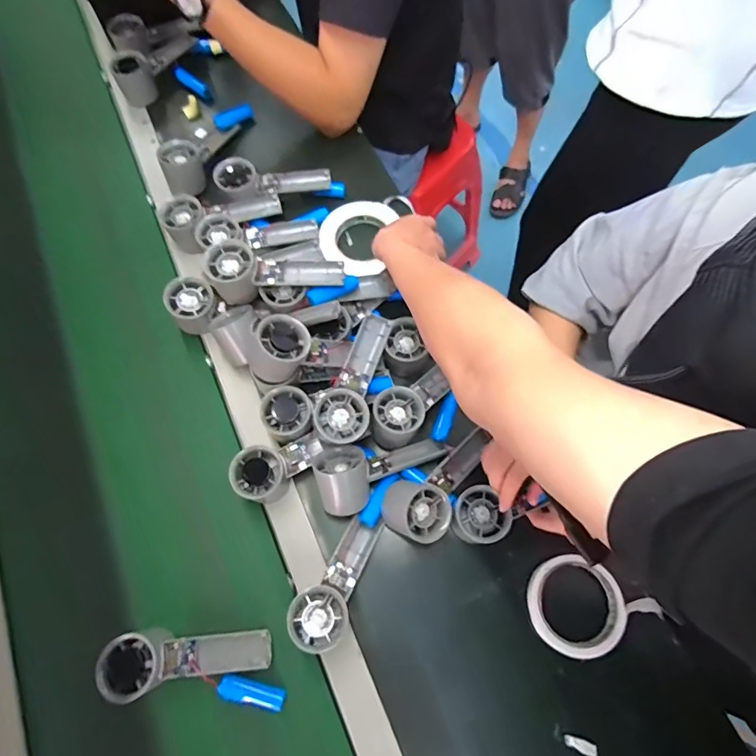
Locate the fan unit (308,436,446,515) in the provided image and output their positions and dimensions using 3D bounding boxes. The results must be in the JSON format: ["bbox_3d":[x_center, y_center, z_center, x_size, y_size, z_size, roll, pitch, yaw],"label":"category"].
[{"bbox_3d":[-0.040,0.113,0.523,0.061,0.052,0.068,-23,105,-18],"label":"fan unit"}]

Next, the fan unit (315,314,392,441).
[{"bbox_3d":[-0.026,-0.004,0.517,0.052,0.043,0.158,14,73,6],"label":"fan unit"}]

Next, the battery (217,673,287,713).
[{"bbox_3d":[-0.127,0.318,0.469,0.067,0.021,0.020,13,73,6],"label":"battery"}]

